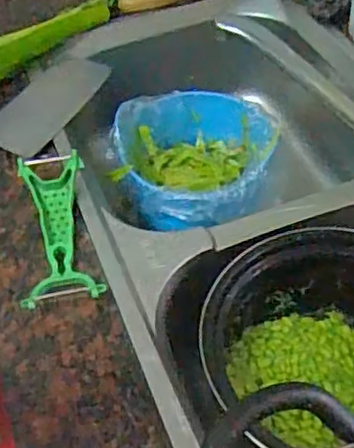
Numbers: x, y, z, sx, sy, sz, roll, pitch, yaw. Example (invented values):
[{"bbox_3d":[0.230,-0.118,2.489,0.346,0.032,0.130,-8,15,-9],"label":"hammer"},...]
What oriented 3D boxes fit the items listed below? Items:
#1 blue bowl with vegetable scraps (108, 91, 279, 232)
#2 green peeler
[{"bbox_3d":[0.023,-0.084,0.805,0.202,0.096,0.211,9,52,13],"label":"blue bowl with vegetable scraps"},{"bbox_3d":[-0.115,0.005,0.613,0.072,0.041,0.175,-9,49,-4],"label":"green peeler"}]

